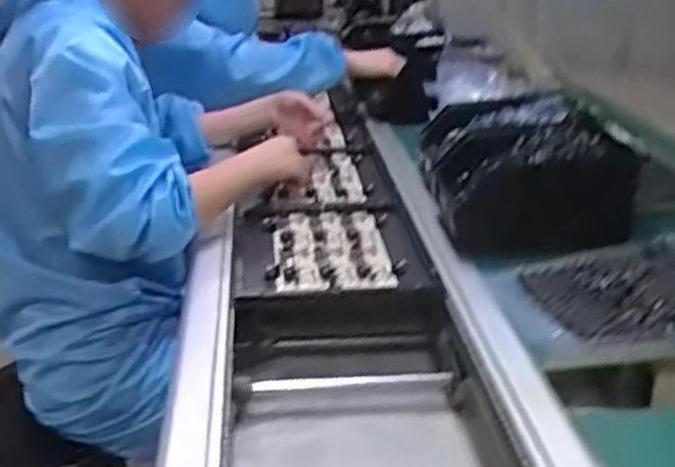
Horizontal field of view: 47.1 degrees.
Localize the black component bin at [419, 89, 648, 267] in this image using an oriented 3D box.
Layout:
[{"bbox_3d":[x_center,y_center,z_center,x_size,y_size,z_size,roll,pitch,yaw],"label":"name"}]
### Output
[{"bbox_3d":[0.222,-0.077,0.952,0.210,0.144,0.242,-3,21,-11],"label":"black component bin"}]

